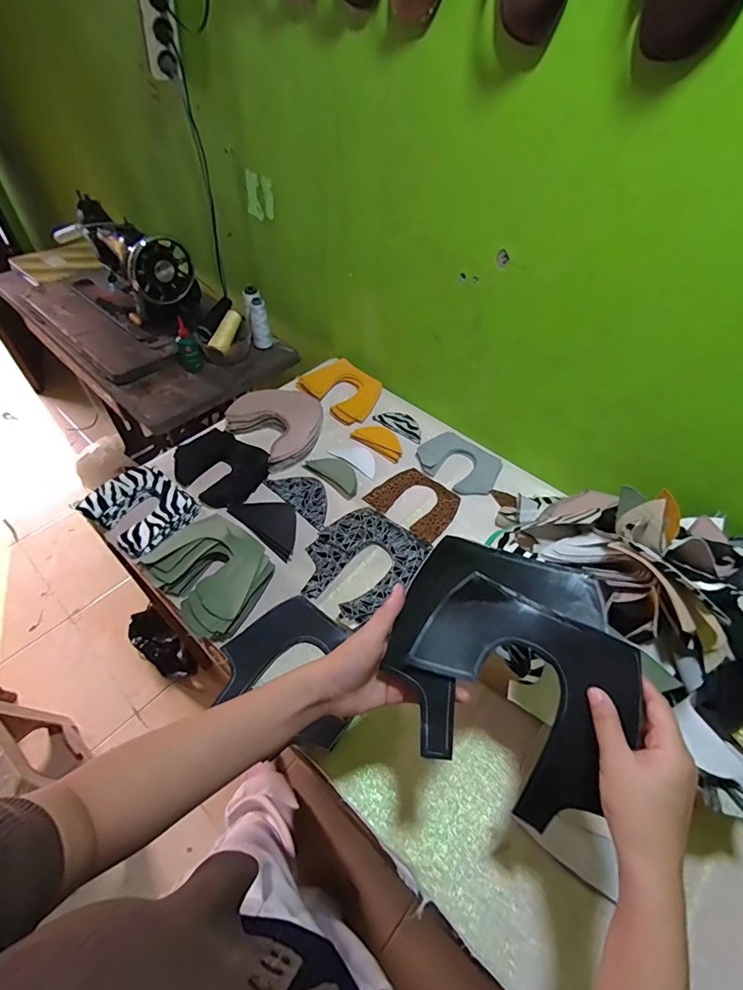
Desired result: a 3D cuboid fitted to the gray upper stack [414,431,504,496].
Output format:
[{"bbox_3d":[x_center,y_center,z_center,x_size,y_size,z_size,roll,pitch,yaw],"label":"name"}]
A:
[{"bbox_3d":[0.166,-0.061,0.844,0.156,0.014,0.113,36,57,24],"label":"gray upper stack"}]

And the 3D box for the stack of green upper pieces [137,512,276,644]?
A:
[{"bbox_3d":[-0.237,0.110,0.659,0.187,0.043,0.144,37,58,25],"label":"stack of green upper pieces"}]

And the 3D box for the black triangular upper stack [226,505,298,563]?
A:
[{"bbox_3d":[-0.165,0.049,0.752,0.144,0.019,0.077,38,58,25],"label":"black triangular upper stack"}]

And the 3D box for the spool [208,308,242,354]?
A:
[{"bbox_3d":[-0.331,-0.371,1.012,0.035,0.033,0.116,14,66,8],"label":"spool"}]

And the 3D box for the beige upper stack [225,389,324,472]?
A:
[{"bbox_3d":[-0.175,-0.147,0.876,0.175,0.039,0.183,33,56,22],"label":"beige upper stack"}]

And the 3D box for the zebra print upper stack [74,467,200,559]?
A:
[{"bbox_3d":[-0.375,0.020,0.730,0.152,0.033,0.130,31,55,21],"label":"zebra print upper stack"}]

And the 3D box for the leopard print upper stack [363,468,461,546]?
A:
[{"bbox_3d":[0.080,0.012,0.793,0.145,0.007,0.119,34,56,23],"label":"leopard print upper stack"}]

